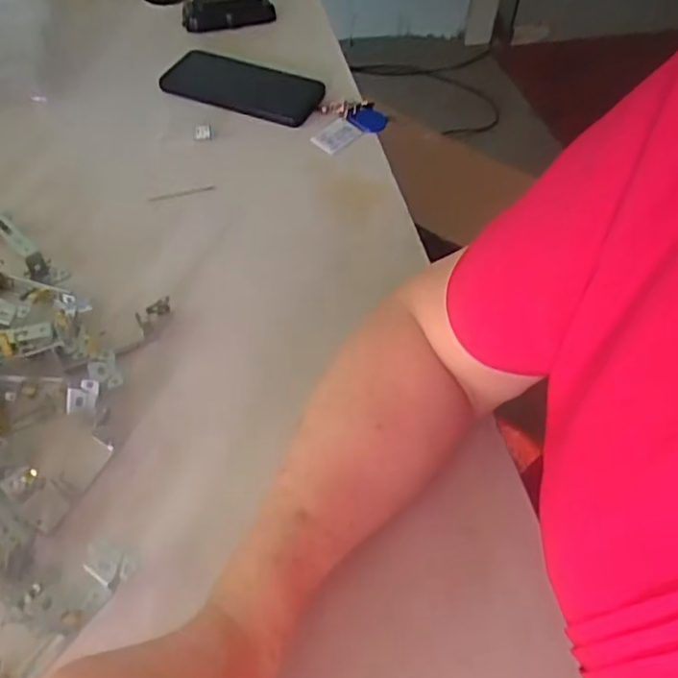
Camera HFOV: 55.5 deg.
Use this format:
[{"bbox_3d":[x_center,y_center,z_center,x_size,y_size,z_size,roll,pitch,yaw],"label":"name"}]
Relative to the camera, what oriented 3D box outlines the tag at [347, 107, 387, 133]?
[{"bbox_3d":[0.029,-0.226,0.661,0.040,0.010,0.023,6,91,-18],"label":"tag"}]

